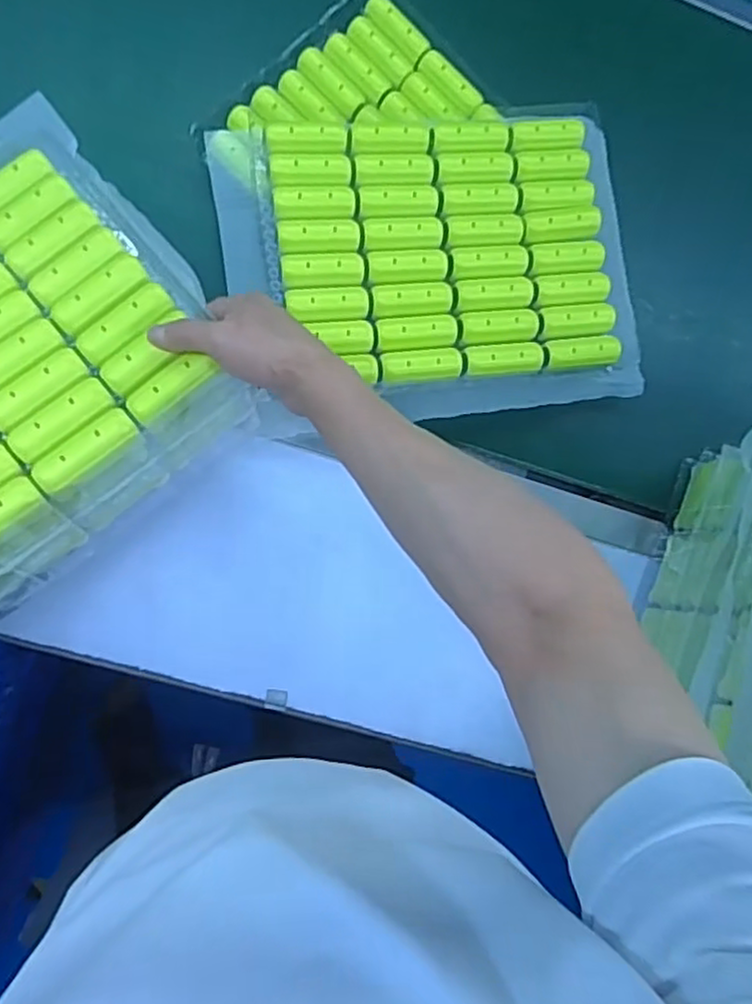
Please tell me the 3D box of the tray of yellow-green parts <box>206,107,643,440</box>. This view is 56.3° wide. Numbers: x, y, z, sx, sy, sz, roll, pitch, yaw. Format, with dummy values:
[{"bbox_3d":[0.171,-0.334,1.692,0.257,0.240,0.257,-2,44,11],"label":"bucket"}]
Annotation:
[{"bbox_3d":[0.060,-0.231,0.687,0.390,0.055,0.280,-9,85,-12],"label":"tray of yellow-green parts"}]

